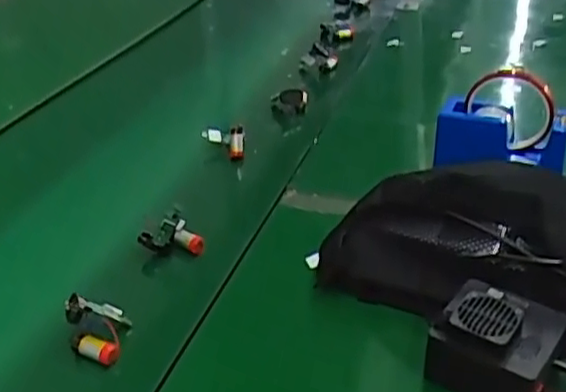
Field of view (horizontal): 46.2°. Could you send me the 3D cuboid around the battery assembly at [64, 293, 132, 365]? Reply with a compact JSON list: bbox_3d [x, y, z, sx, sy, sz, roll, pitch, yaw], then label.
[{"bbox_3d":[-0.150,0.102,0.522,0.048,0.028,0.047,3,32,6],"label":"battery assembly"}]

